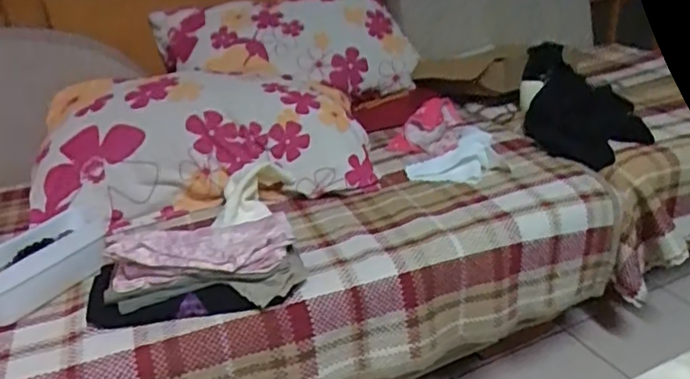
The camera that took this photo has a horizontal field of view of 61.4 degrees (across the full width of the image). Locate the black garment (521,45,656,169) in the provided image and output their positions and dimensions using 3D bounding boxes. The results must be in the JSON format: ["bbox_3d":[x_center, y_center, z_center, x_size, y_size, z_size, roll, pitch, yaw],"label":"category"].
[{"bbox_3d":[0.532,-0.210,1.348,0.240,0.066,0.505,-3,42,1],"label":"black garment"}]

